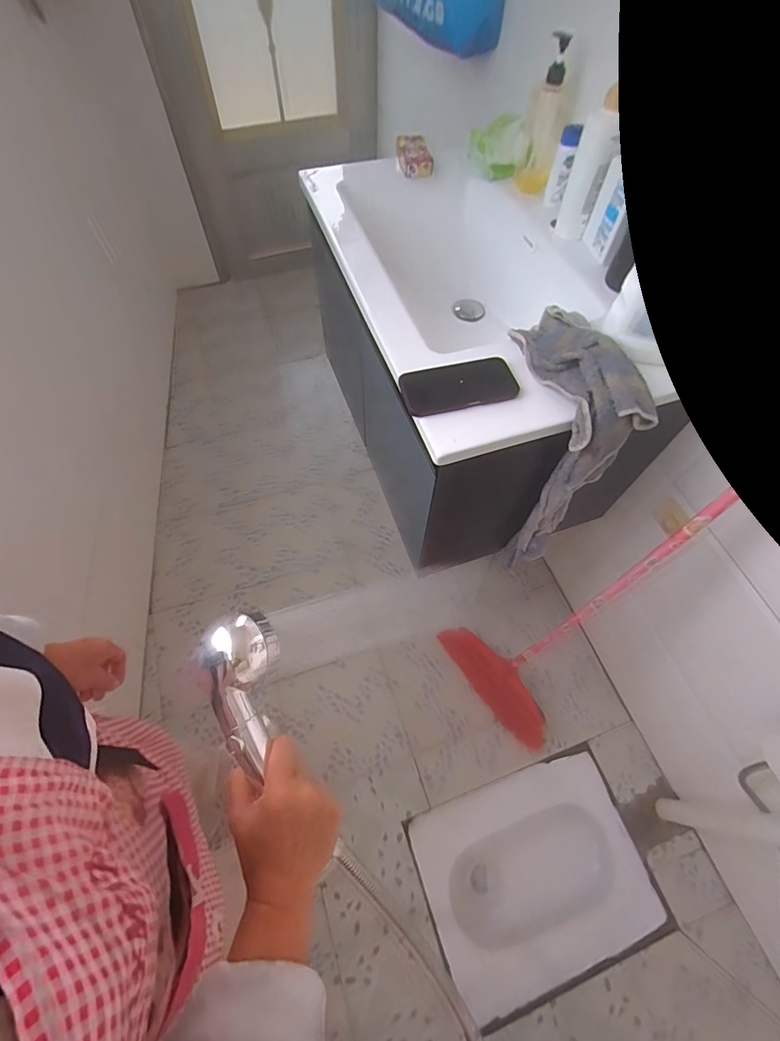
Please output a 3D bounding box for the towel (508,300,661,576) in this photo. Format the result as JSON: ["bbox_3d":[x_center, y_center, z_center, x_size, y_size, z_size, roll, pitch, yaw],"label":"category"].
[{"bbox_3d":[0.270,-0.125,0.797,0.113,0.447,0.242,-22,66,-14],"label":"towel"}]

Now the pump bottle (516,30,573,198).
[{"bbox_3d":[0.288,-0.722,0.803,0.066,0.195,0.079,16,63,5],"label":"pump bottle"}]

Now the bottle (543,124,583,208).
[{"bbox_3d":[0.307,-0.628,0.781,0.038,0.124,0.042,20,63,7],"label":"bottle"}]

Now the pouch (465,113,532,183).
[{"bbox_3d":[0.221,-0.745,0.880,0.087,0.077,0.115,-16,65,-12],"label":"pouch"}]

